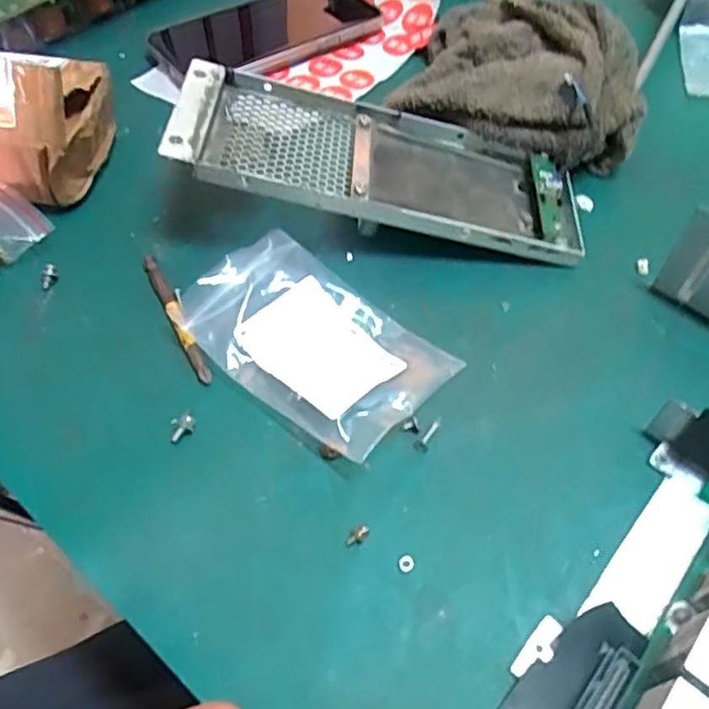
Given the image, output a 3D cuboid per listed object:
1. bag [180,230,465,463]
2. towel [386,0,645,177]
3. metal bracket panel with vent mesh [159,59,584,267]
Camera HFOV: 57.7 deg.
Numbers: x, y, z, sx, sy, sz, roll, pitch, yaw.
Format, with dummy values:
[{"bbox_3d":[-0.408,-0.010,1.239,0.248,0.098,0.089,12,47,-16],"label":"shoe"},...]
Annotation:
[{"bbox_3d":[-0.018,-0.008,0.301,0.114,0.024,0.080,36,60,22],"label":"bag"},{"bbox_3d":[0.108,-0.180,0.403,0.142,0.063,0.154,16,55,10],"label":"towel"},{"bbox_3d":[0.016,-0.104,0.350,0.217,0.017,0.091,13,51,-7],"label":"metal bracket panel with vent mesh"}]

